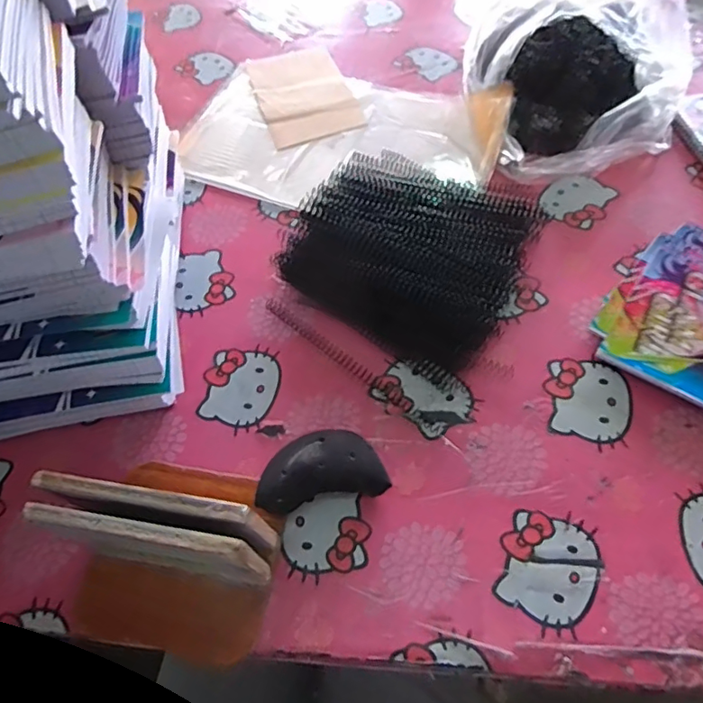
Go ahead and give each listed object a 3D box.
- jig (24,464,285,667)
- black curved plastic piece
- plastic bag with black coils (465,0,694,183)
[{"bbox_3d":[-0.148,0.137,0.385,0.170,0.116,0.136,9,61,9],"label":"jig"},{"bbox_3d":[-0.027,0.098,0.448,0.103,0.031,0.063,-12,60,-3],"label":"black curved plastic piece"},{"bbox_3d":[0.281,-0.338,0.643,0.260,0.089,0.262,-9,60,-2],"label":"plastic bag with black coils"}]

